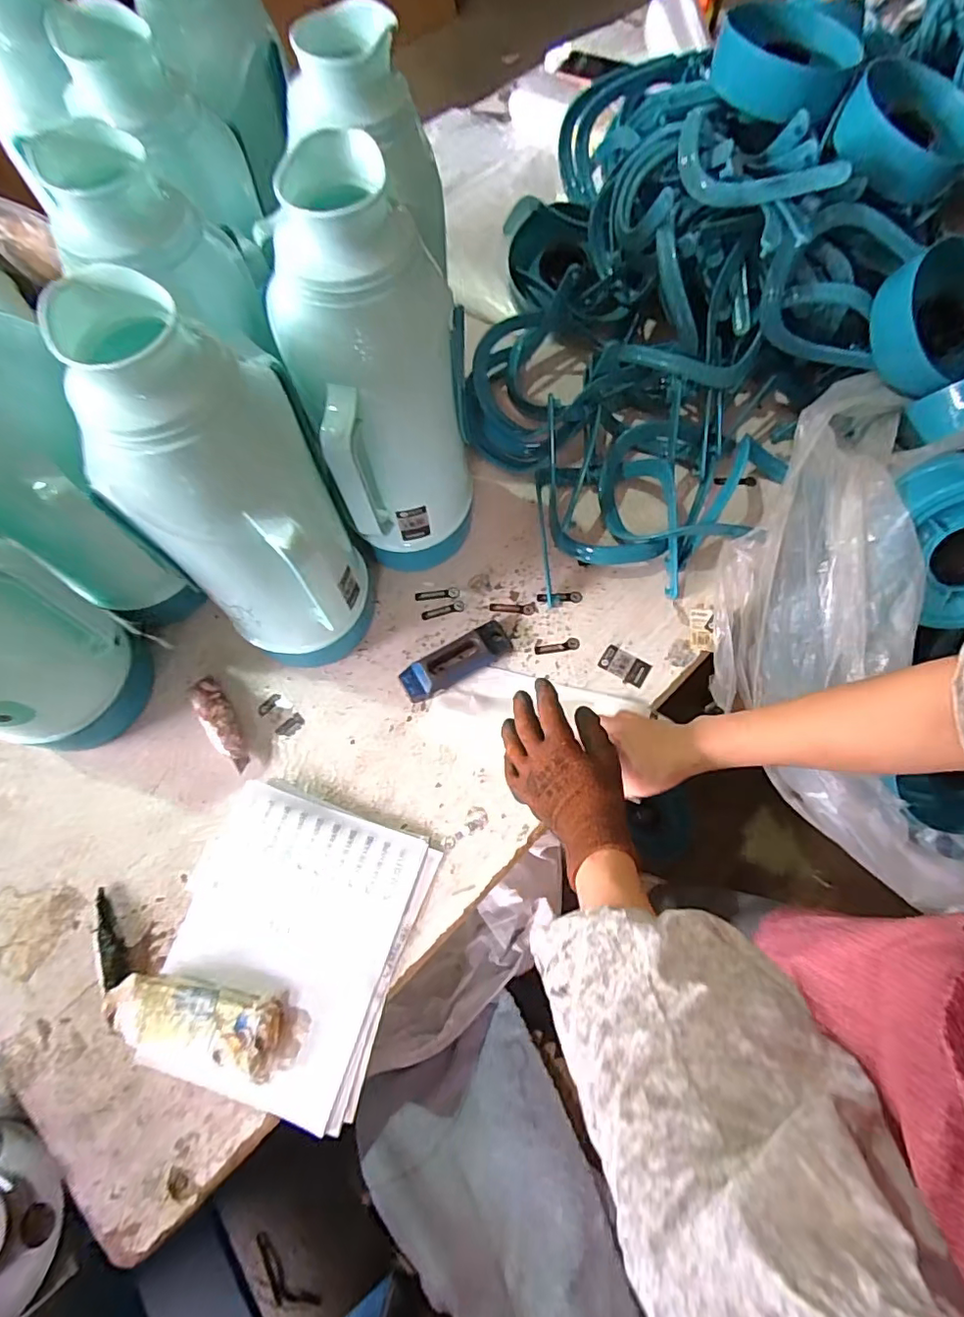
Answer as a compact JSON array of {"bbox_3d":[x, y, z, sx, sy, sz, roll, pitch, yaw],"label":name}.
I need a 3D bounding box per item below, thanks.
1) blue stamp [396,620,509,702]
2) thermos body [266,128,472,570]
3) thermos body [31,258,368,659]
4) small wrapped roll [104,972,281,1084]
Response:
[{"bbox_3d":[-0.030,0.002,0.632,0.133,0.028,0.045,-31,71,-10],"label":"blue stamp"},{"bbox_3d":[-0.094,-0.220,0.530,0.136,0.382,0.118,-34,71,-11],"label":"thermos body"},{"bbox_3d":[-0.197,-0.109,0.489,0.134,0.386,0.136,-1,68,1],"label":"thermos body"},{"bbox_3d":[-0.263,0.323,0.493,0.169,0.034,0.058,10,69,5],"label":"small wrapped roll"}]

